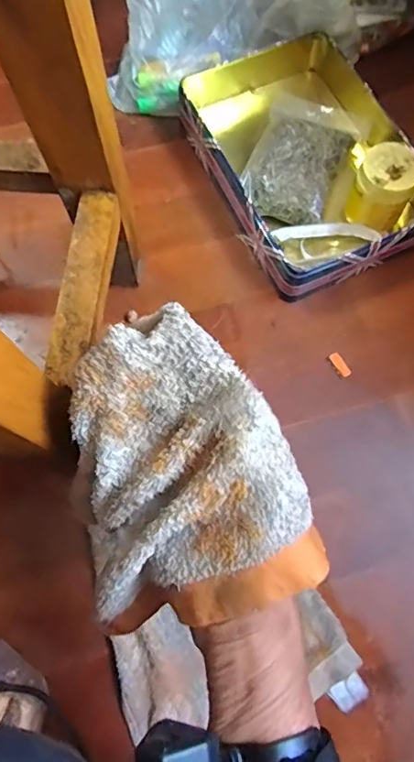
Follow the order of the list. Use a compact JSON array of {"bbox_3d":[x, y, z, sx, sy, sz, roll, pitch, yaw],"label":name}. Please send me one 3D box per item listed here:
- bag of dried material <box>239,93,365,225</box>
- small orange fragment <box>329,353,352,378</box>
[{"bbox_3d":[0.103,-0.248,0.575,0.099,0.035,0.156,25,74,6],"label":"bag of dried material"},{"bbox_3d":[0.137,-0.016,0.524,0.010,0.004,0.028,-31,76,-10],"label":"small orange fragment"}]

